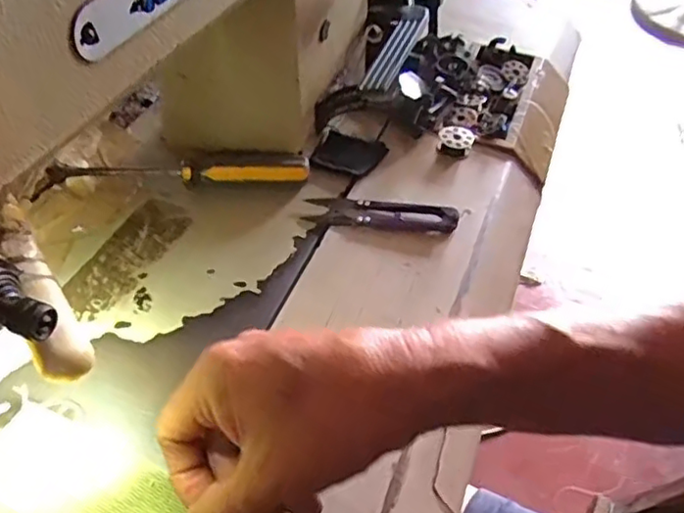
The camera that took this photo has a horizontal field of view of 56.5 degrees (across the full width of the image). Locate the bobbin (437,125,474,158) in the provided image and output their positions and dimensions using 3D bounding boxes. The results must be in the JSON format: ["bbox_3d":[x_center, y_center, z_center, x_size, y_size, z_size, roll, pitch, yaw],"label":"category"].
[{"bbox_3d":[0.084,-0.086,0.468,0.025,0.010,0.025,13,49,7],"label":"bobbin"}]

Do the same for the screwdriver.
[{"bbox_3d":[-0.102,-0.057,0.427,0.158,0.016,0.024,-2,49,-6],"label":"screwdriver"}]

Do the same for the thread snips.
[{"bbox_3d":[0.026,-0.029,0.420,0.099,0.008,0.026,6,49,1],"label":"thread snips"}]

